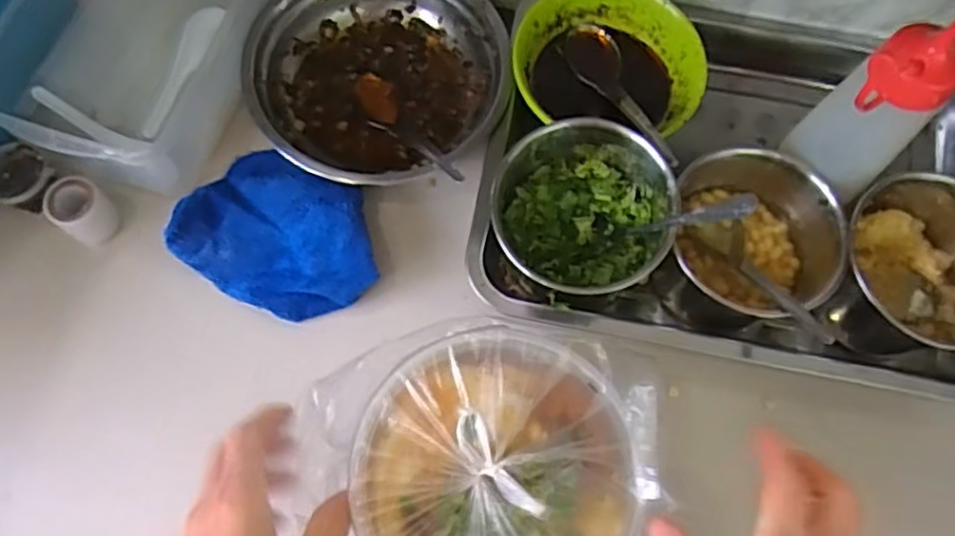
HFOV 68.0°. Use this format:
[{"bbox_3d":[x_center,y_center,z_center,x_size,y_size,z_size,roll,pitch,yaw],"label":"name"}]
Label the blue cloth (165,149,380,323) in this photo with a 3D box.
[{"bbox_3d":[-0.141,-0.024,0.519,0.141,0.032,0.105,29,73,7],"label":"blue cloth"}]

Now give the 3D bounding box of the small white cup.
[{"bbox_3d":[-0.286,-0.042,0.514,0.041,0.034,0.038,1,71,-2],"label":"small white cup"}]

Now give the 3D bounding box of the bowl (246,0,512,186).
[{"bbox_3d":[-0.080,-0.152,0.560,0.205,0.053,0.194,1,71,-2],"label":"bowl"}]

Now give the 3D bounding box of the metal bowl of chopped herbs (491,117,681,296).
[{"bbox_3d":[0.077,-0.040,0.498,0.118,0.075,0.121,-27,75,-11],"label":"metal bowl of chopped herbs"}]

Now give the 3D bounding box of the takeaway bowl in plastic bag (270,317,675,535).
[{"bbox_3d":[-0.005,0.106,0.374,0.171,0.060,0.153,17,72,4],"label":"takeaway bowl in plastic bag"}]

